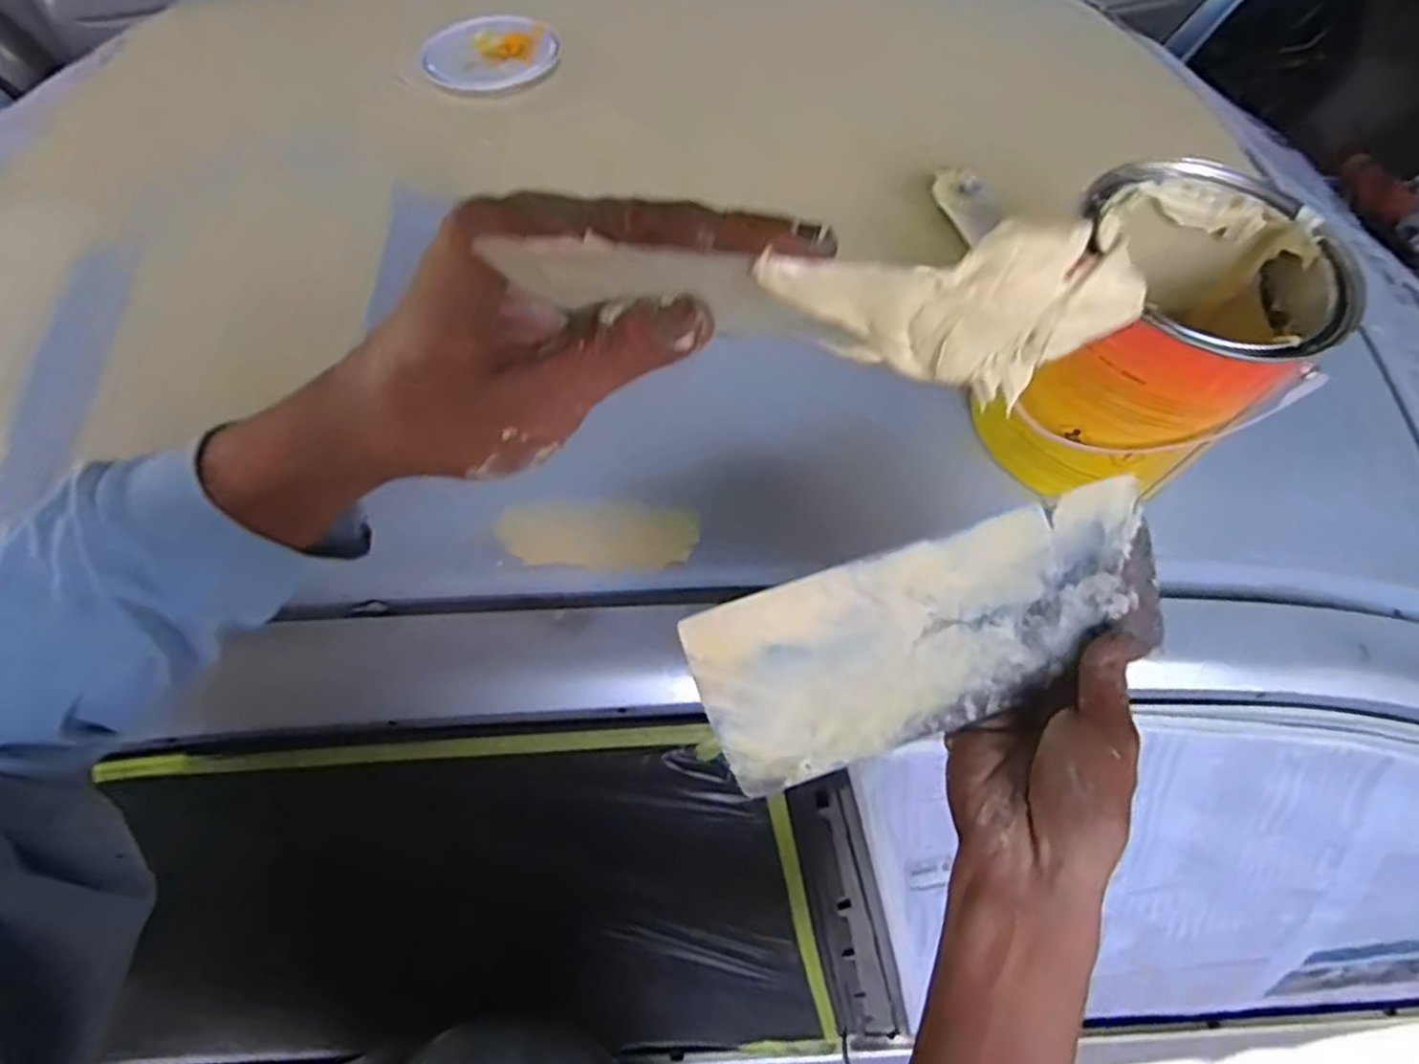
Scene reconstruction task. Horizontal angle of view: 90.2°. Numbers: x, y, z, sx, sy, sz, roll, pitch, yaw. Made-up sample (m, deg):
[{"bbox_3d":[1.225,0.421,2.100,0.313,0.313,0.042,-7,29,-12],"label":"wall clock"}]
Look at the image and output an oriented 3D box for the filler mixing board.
[{"bbox_3d":[0.106,0.049,0.334,0.222,0.005,0.089,-18,93,-7],"label":"filler mixing board"}]

